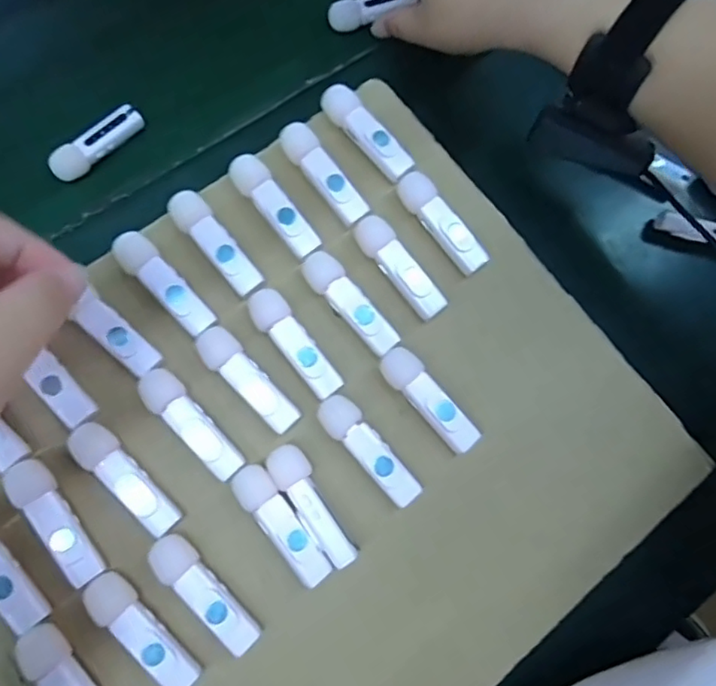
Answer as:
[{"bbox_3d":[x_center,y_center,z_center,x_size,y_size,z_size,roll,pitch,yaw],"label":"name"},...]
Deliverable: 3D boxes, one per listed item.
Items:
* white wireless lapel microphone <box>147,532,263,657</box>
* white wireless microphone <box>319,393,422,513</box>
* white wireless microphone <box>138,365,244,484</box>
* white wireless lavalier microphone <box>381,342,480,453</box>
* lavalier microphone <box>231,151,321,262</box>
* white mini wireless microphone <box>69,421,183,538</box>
[{"bbox_3d":[-0.072,0.119,0.281,0.018,0.018,0.063,-41,81,-13],"label":"white wireless lapel microphone"},{"bbox_3d":[0.005,0.055,0.303,0.019,0.013,0.064,-37,80,-12],"label":"white wireless microphone"},{"bbox_3d":[-0.083,0.041,0.298,0.019,0.019,0.064,-41,81,-13],"label":"white wireless microphone"},{"bbox_3d":[0.037,0.030,0.311,0.019,0.016,0.062,-38,80,-13],"label":"white wireless lavalier microphone"},{"bbox_3d":[-0.045,-0.074,0.323,0.019,0.017,0.064,-35,80,-12],"label":"lavalier microphone"},{"bbox_3d":[-0.112,0.065,0.288,0.064,0.016,0.018,42,76,7],"label":"white mini wireless microphone"}]

